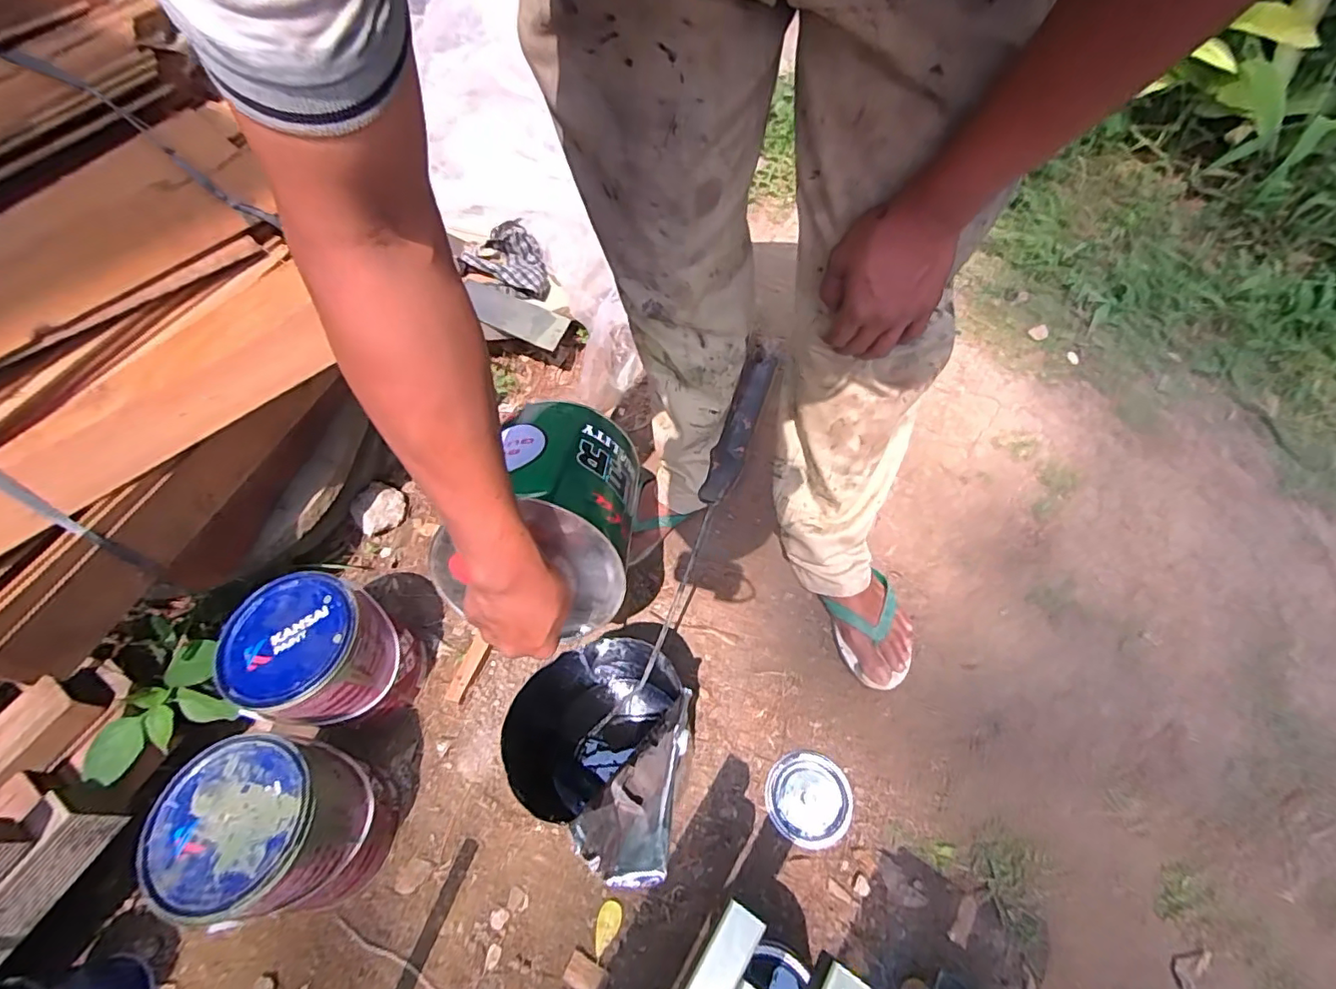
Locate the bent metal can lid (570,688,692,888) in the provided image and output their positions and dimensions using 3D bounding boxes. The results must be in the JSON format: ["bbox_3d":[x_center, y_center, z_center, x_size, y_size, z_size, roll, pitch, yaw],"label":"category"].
[{"bbox_3d":[-0.009,0.278,0.526,0.160,0.025,0.101,-44,36,-20],"label":"bent metal can lid"}]

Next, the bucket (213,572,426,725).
[{"bbox_3d":[-0.439,0.216,0.750,0.161,0.194,0.153,-2,58,4],"label":"bucket"}]

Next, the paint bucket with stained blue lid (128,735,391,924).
[{"bbox_3d":[-0.430,0.375,0.650,0.153,0.202,0.155,-2,61,3],"label":"paint bucket with stained blue lid"}]

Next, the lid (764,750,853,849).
[{"bbox_3d":[0.176,0.381,0.717,0.102,0.011,0.102,-2,61,3],"label":"lid"}]

